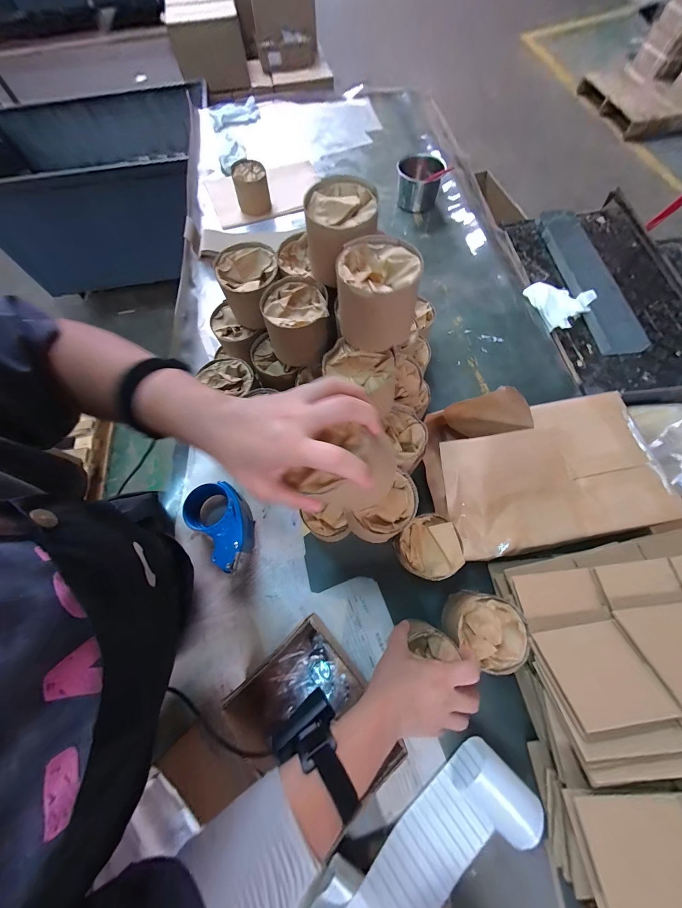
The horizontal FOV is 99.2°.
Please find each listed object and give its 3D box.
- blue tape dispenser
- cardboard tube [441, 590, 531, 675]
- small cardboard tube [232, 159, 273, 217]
[{"bbox_3d":[-0.200,0.118,0.501,0.147,0.060,0.095,37,75,14],"label":"blue tape dispenser"},{"bbox_3d":[0.202,0.248,0.418,0.093,0.070,0.085,-1,70,2],"label":"cardboard tube"},{"bbox_3d":[-0.251,-0.756,0.818,0.090,0.080,0.088,-13,70,-3],"label":"small cardboard tube"}]

